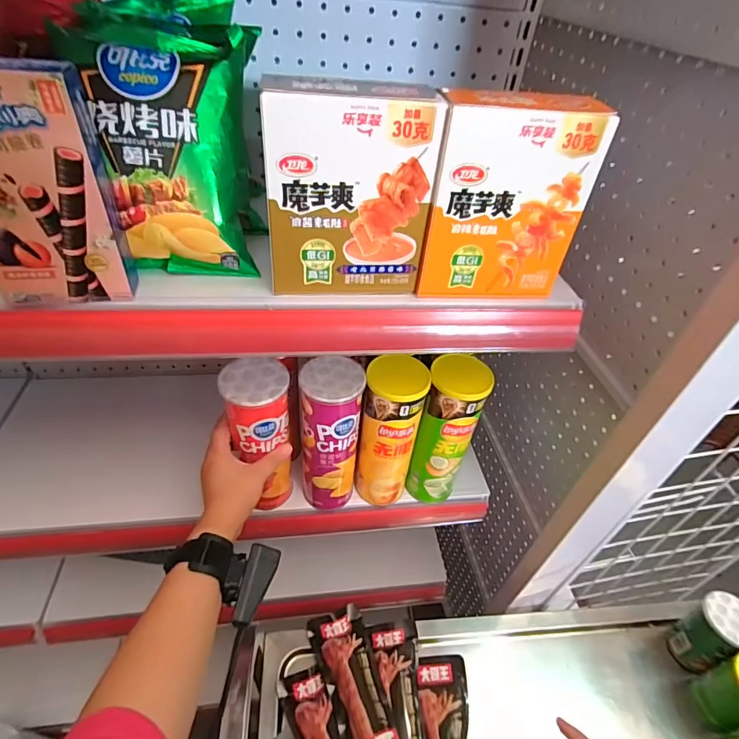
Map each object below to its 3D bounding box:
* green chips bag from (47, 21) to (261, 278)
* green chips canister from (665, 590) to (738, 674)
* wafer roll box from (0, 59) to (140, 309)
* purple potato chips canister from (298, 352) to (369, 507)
[{"bbox_3d":[-0.154,-0.159,0.340,0.118,0.174,0.042,-6,21,-19],"label":"green chips bag"},{"bbox_3d":[0.480,0.370,0.623,0.062,0.114,0.068,4,44,-4],"label":"green chips canister"},{"bbox_3d":[-0.221,-0.117,0.297,0.086,0.149,0.037,-8,46,-16],"label":"wafer roll box"},{"bbox_3d":[-0.047,0.084,0.535,0.066,0.207,0.063,4,44,-3],"label":"purple potato chips canister"}]

